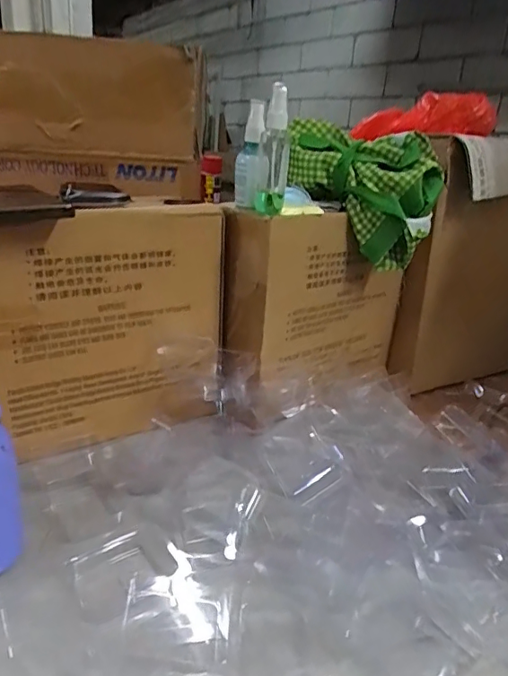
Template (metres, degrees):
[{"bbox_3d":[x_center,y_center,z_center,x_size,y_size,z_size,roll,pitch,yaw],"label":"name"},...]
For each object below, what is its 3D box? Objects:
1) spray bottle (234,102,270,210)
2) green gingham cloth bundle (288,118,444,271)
[{"bbox_3d":[-0.001,-0.217,0.614,0.038,0.116,0.035,4,22,-2],"label":"spray bottle"},{"bbox_3d":[0.135,-0.186,0.676,0.198,0.156,0.094,9,22,11],"label":"green gingham cloth bundle"}]

